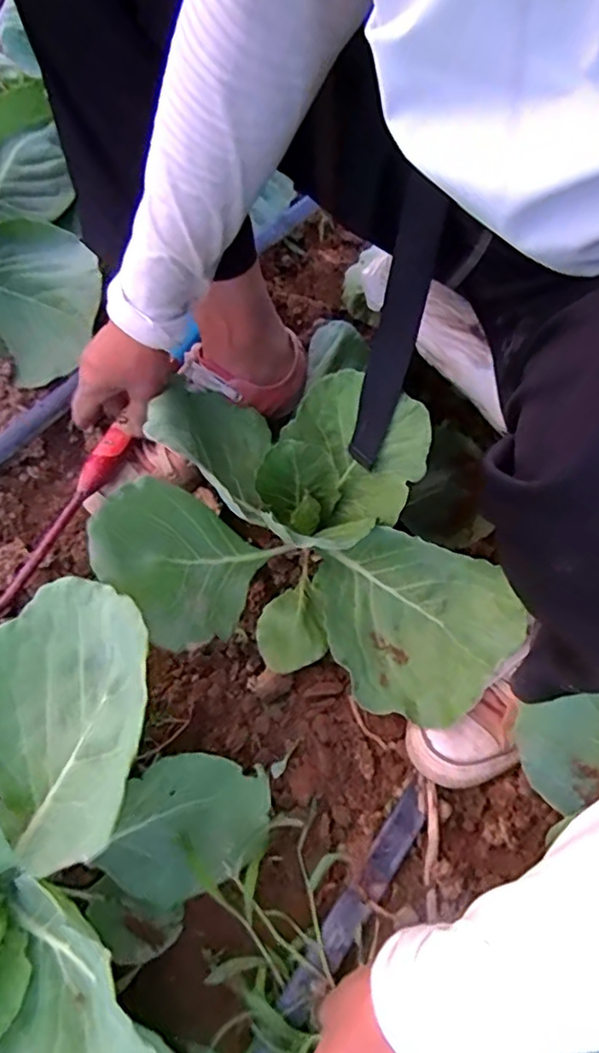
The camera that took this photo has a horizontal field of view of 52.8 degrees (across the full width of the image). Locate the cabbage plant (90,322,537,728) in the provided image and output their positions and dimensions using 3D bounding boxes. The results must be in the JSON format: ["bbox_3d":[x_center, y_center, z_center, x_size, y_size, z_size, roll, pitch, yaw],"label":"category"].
[{"bbox_3d":[0.019,0.009,0.475,0.285,0.138,0.218,13,65,6],"label":"cabbage plant"}]

